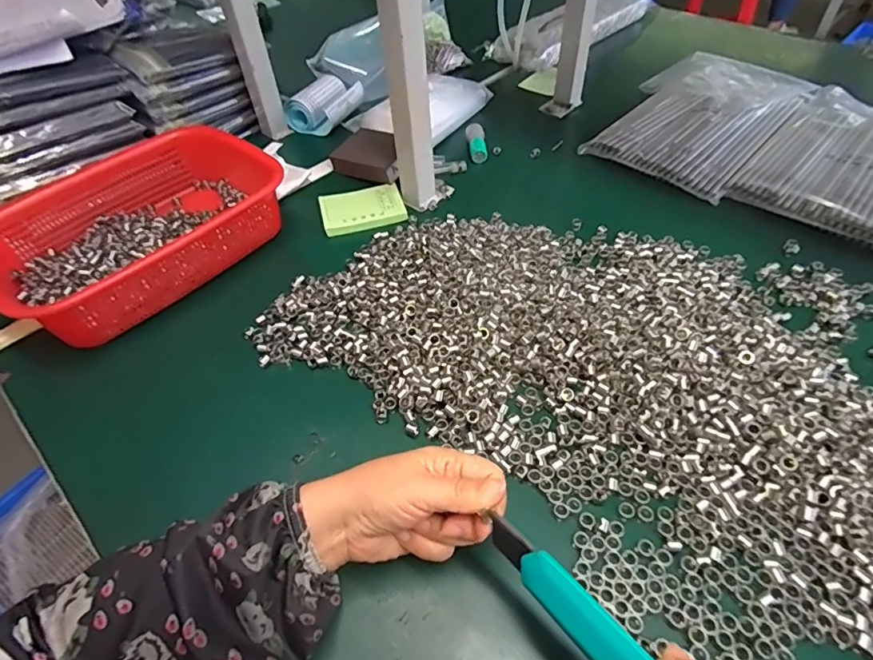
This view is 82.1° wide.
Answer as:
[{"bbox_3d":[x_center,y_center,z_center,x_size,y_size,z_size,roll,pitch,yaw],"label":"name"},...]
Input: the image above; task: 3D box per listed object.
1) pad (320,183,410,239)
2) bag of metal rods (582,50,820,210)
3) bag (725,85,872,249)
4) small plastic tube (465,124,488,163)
[{"bbox_3d":[-0.088,-0.145,0.595,0.095,0.012,0.078,-12,49,-7],"label":"pad"},{"bbox_3d":[0.361,-0.298,0.690,0.207,0.035,0.332,35,59,29],"label":"bag of metal rods"},{"bbox_3d":[0.504,-0.205,0.605,0.180,0.021,0.303,34,59,29],"label":"bag"},{"bbox_3d":[0.054,-0.251,0.670,0.026,0.018,0.065,-3,49,1],"label":"small plastic tube"}]

